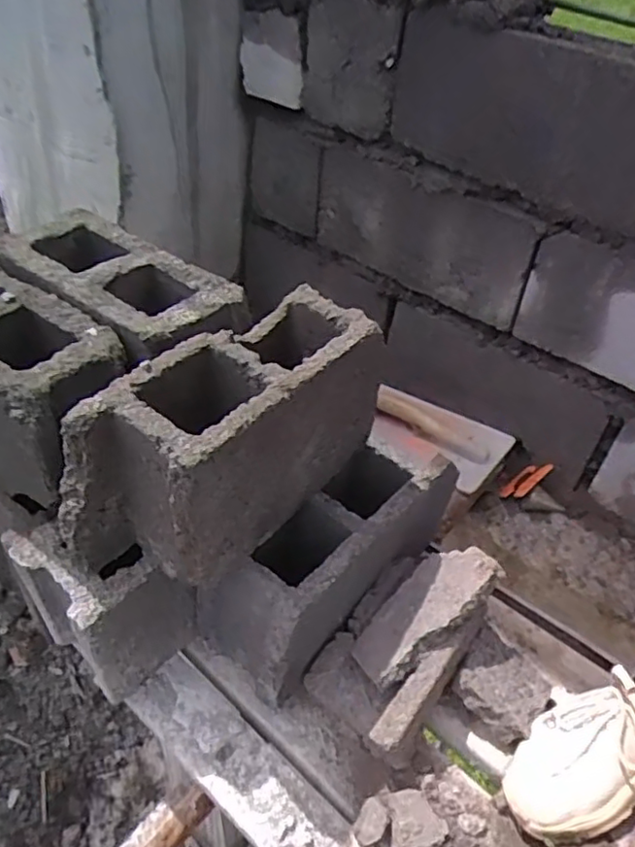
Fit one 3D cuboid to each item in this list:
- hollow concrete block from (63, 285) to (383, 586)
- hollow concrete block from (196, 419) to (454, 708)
[{"bbox_3d":[-0.082,0.019,0.624,0.119,0.177,0.305,31,48,27],"label":"hollow concrete block"},{"bbox_3d":[0.016,0.162,0.762,0.120,0.199,0.313,33,50,29],"label":"hollow concrete block"}]

